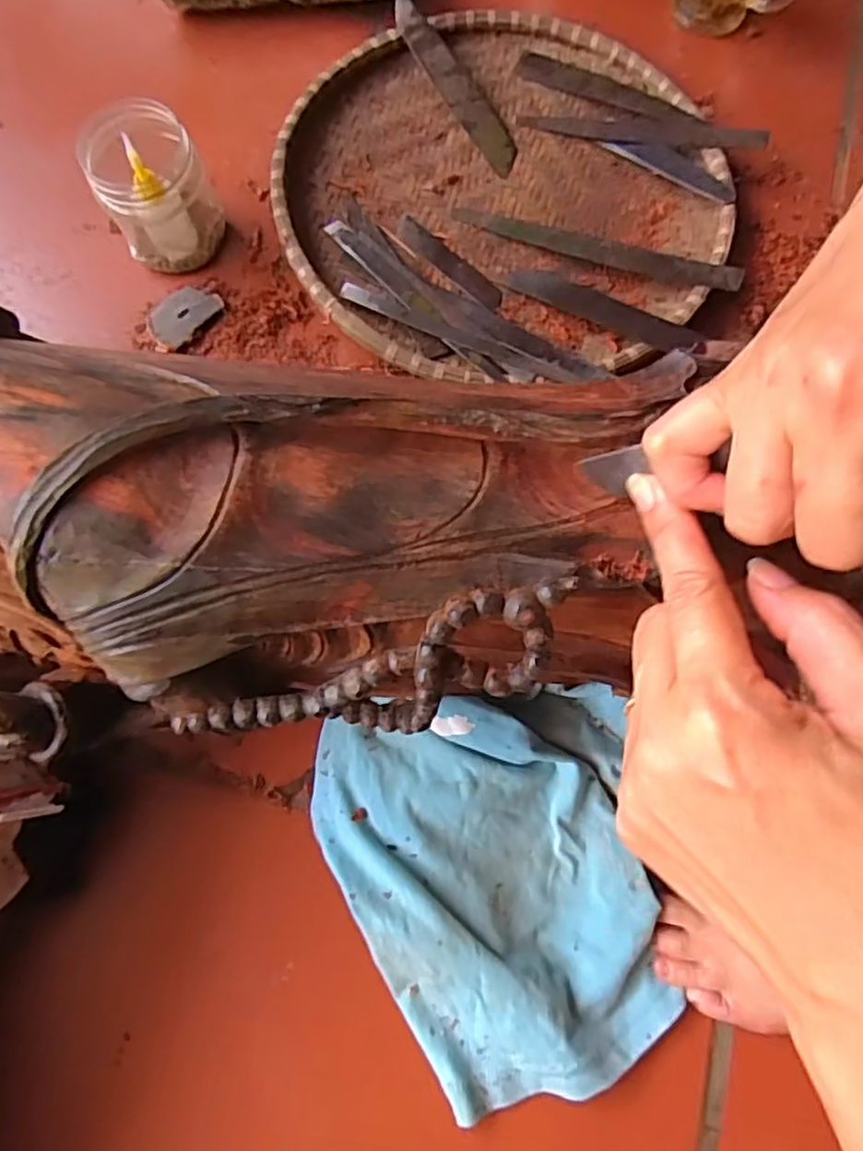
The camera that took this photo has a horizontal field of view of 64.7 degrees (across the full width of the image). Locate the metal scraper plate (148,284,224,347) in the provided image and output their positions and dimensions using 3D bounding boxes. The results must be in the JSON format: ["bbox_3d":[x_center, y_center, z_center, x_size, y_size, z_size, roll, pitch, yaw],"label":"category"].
[{"bbox_3d":[-0.183,-0.194,0.503,0.038,0.005,0.053,38,77,10],"label":"metal scraper plate"}]

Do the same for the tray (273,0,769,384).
[{"bbox_3d":[0.058,-0.295,0.524,0.330,0.031,0.337,-1,74,-1],"label":"tray"}]

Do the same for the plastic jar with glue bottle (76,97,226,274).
[{"bbox_3d":[-0.194,-0.272,0.479,0.070,0.096,0.067,0,74,-1],"label":"plastic jar with glue bottle"}]

